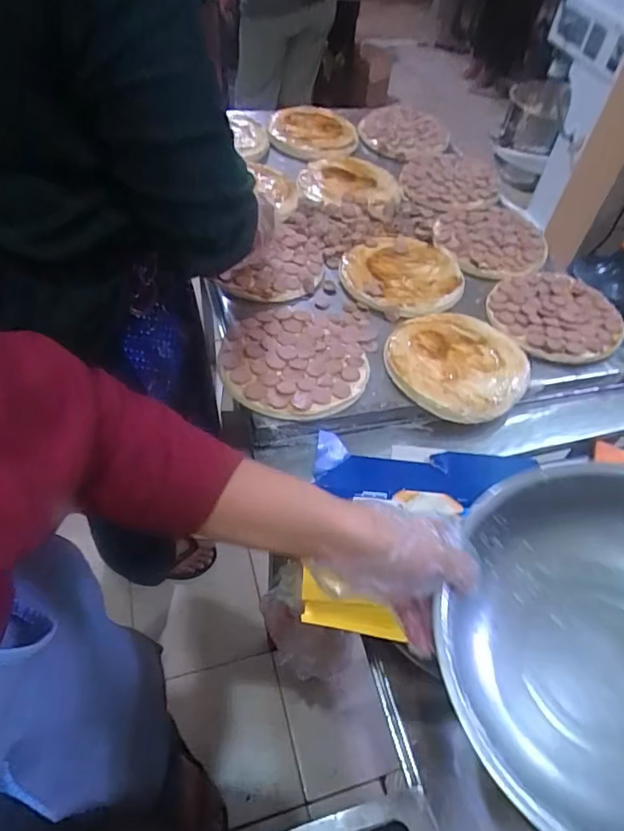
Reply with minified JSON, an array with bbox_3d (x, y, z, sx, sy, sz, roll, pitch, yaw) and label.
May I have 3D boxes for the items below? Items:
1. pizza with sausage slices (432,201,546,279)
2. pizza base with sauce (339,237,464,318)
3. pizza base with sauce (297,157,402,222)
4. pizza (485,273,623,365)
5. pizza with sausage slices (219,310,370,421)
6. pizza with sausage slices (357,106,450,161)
[{"bbox_3d":[0.313,-0.302,0.904,0.175,0.026,0.181,3,52,-4],"label":"pizza with sausage slices"},{"bbox_3d":[0.147,-0.233,0.843,0.187,0.016,0.181,3,52,-4],"label":"pizza base with sauce"},{"bbox_3d":[0.074,-0.452,1.007,0.192,0.019,0.181,12,52,4],"label":"pizza base with sauce"},{"bbox_3d":[0.368,-0.155,0.794,0.189,0.023,0.184,3,52,-4],"label":"pizza"},{"bbox_3d":[-0.023,-0.080,0.706,0.190,0.013,0.197,2,52,-4],"label":"pizza with sausage slices"},{"bbox_3d":[0.193,-0.609,1.130,0.203,0.032,0.187,-1,55,1],"label":"pizza with sausage slices"}]

